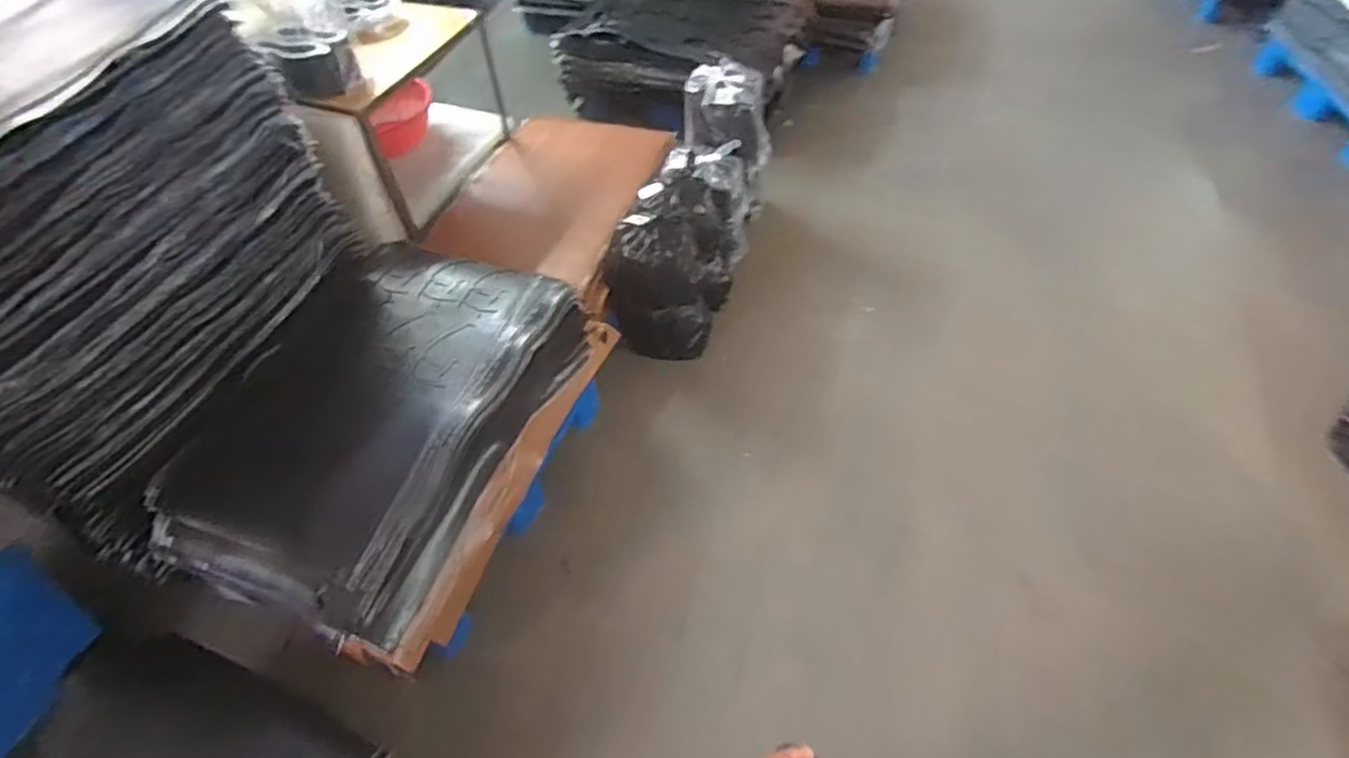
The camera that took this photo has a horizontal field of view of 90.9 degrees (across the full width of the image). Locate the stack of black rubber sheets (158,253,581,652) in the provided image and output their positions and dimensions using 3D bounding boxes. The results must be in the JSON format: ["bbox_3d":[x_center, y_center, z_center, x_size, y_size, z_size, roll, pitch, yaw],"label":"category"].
[{"bbox_3d":[-0.718,0.066,1.613,0.765,0.211,0.952,18,56,15],"label":"stack of black rubber sheets"}]

